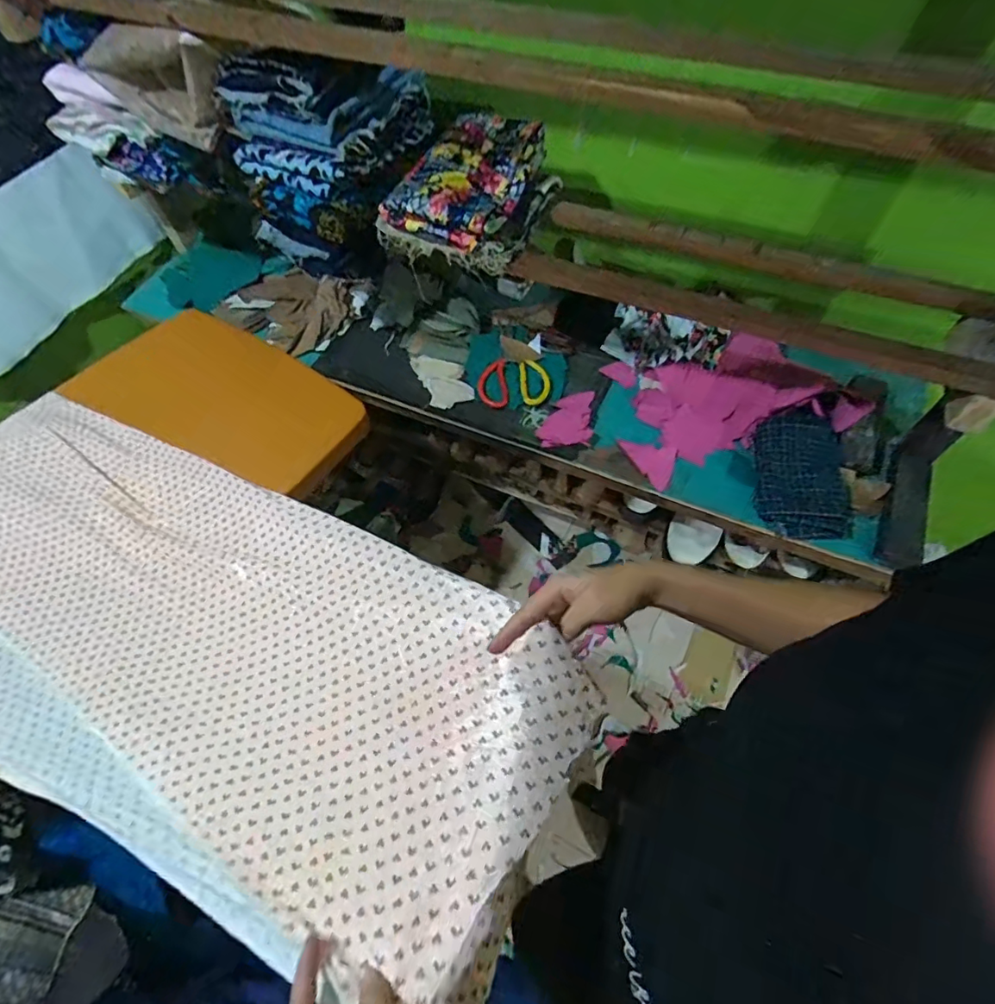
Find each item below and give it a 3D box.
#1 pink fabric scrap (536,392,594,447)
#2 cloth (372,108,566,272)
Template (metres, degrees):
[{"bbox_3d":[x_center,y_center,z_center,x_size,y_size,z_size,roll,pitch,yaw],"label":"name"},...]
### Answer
[{"bbox_3d":[0.120,-0.146,0.920,0.091,0.008,0.123,3,59,4],"label":"pink fabric scrap"},{"bbox_3d":[-0.039,-0.485,0.820,0.209,0.086,0.253,18,61,13],"label":"cloth"}]

